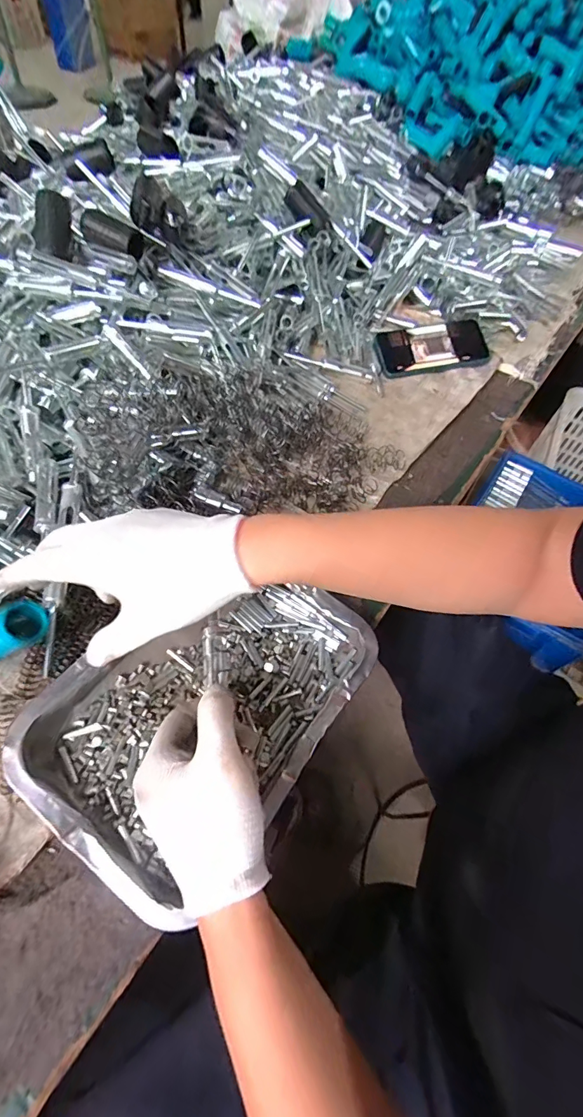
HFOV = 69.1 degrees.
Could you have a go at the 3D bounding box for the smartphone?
[{"bbox_3d":[0.206,-0.308,0.618,0.168,0.011,0.078,-9,79,-4],"label":"smartphone"}]

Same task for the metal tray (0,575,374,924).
[{"bbox_3d":[-0.063,0.109,0.339,0.176,0.046,0.254,35,62,16],"label":"metal tray"}]

